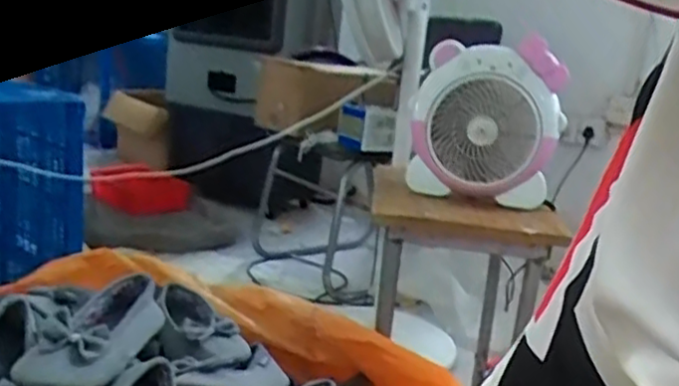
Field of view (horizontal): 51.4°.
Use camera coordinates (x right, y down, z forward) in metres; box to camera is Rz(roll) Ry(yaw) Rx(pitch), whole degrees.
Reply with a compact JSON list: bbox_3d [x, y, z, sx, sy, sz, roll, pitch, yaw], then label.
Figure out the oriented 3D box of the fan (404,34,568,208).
[{"bbox_3d":[0.237,-0.117,1.170,0.230,0.256,0.119,7,14,2],"label":"fan"}]

